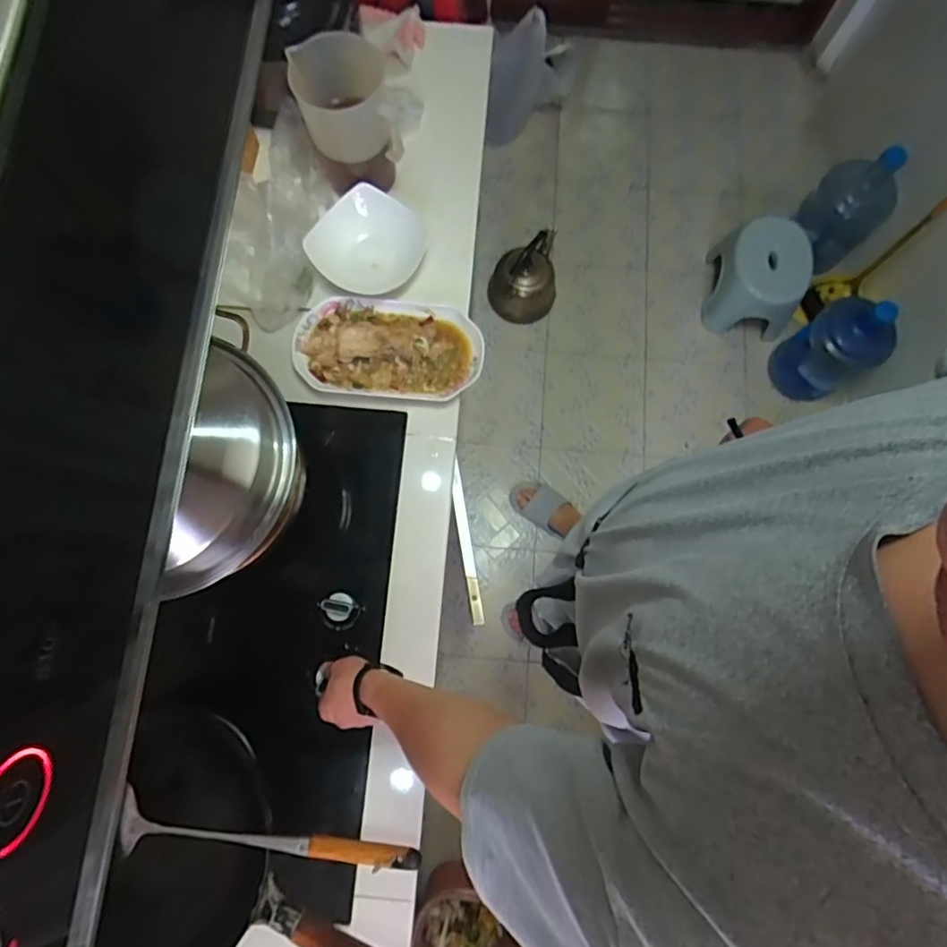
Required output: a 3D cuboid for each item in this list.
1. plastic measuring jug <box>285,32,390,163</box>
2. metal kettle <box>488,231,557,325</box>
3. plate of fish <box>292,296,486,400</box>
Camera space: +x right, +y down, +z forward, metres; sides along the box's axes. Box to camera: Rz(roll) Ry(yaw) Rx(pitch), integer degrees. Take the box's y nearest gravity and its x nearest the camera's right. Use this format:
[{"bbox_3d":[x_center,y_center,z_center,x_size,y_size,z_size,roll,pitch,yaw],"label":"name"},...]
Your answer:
[{"bbox_3d":[-0.191,-0.562,0.852,0.140,0.127,0.111,-18,79,-4],"label":"plastic measuring jug"},{"bbox_3d":[0.149,-0.593,1.678,0.199,0.202,0.231,7,78,1],"label":"metal kettle"},{"bbox_3d":[-0.136,-0.201,0.912,0.295,0.030,0.157,3,78,0],"label":"plate of fish"}]

